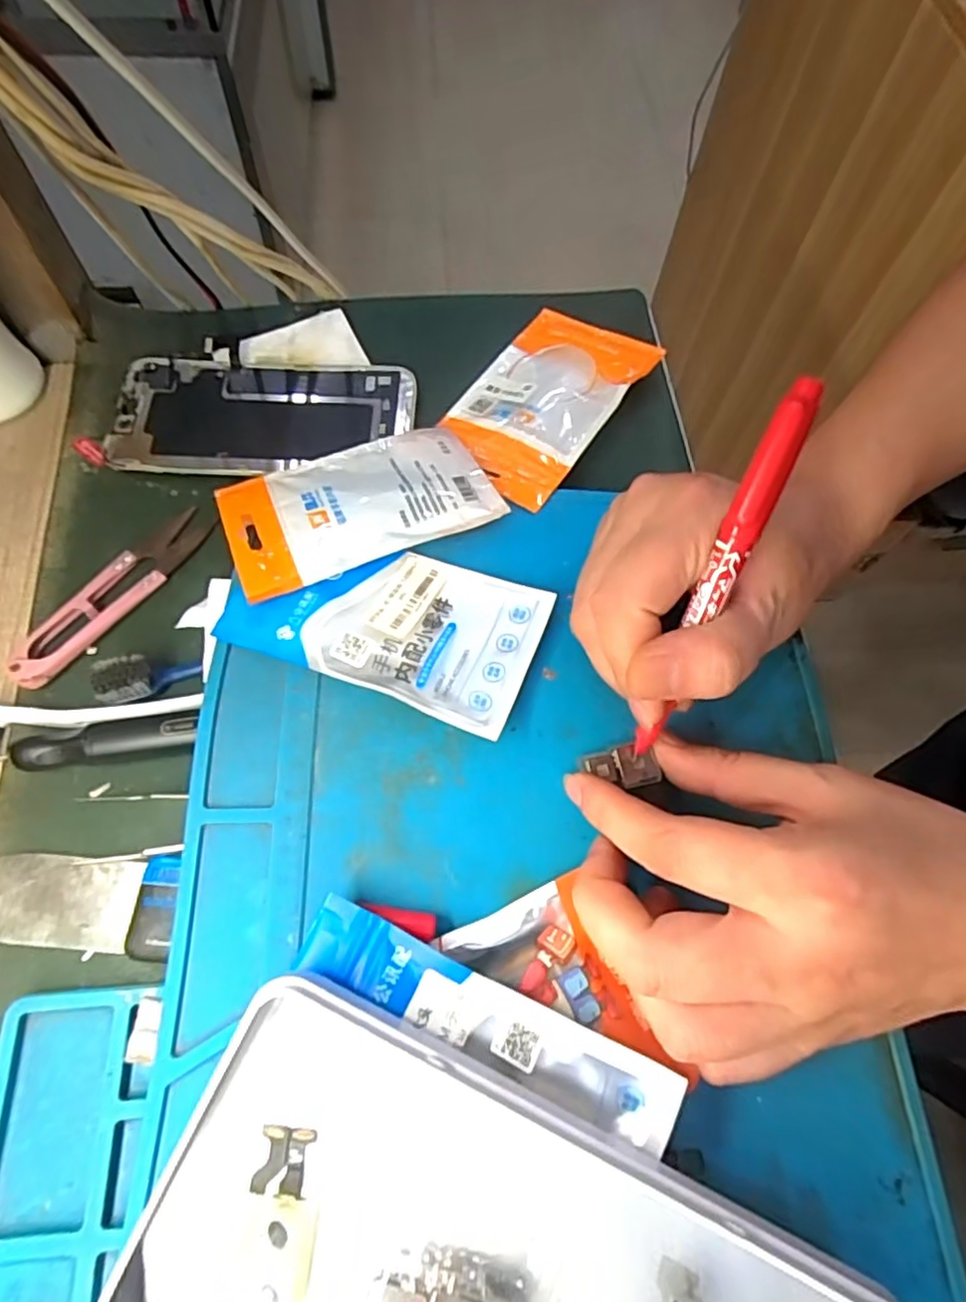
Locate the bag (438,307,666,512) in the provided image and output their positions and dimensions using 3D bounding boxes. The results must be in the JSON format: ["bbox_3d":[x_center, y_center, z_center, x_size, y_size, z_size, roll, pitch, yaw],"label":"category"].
[{"bbox_3d":[0.030,-0.127,0.324,0.071,0.012,0.119,33,69,11],"label":"bag"}]

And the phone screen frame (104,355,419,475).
[{"bbox_3d":[-0.108,-0.116,0.319,0.143,0.006,0.070,3,66,-1],"label":"phone screen frame"}]

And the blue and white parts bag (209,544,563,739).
[{"bbox_3d":[-0.039,-0.015,0.261,0.123,0.013,0.067,21,67,6],"label":"blue and white parts bag"}]

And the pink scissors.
[{"bbox_3d":[-0.157,-0.027,0.274,0.021,0.013,0.101,33,69,11],"label":"pink scissors"}]

